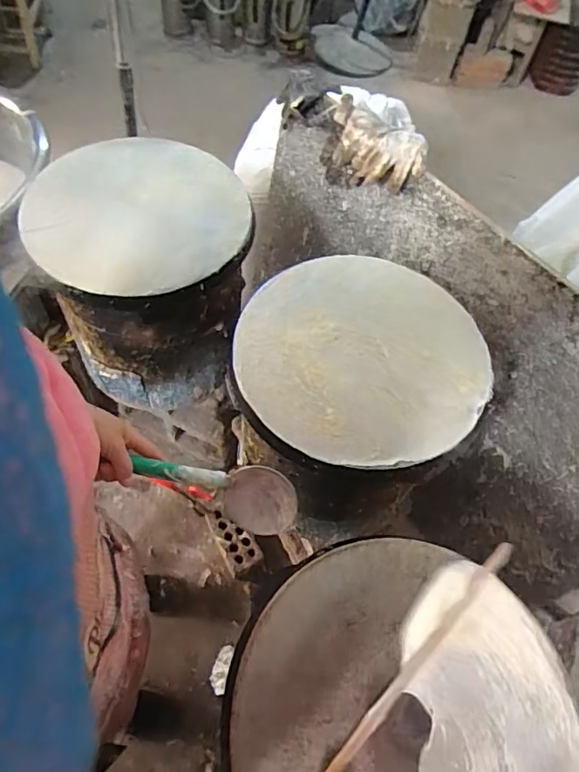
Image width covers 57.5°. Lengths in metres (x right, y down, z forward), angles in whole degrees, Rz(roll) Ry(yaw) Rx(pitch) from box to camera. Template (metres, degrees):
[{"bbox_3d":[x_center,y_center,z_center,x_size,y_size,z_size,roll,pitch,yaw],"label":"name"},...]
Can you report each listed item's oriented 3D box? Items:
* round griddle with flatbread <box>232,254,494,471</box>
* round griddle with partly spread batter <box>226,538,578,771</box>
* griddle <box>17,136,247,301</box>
[{"bbox_3d":[0.114,-0.057,0.798,0.382,0.018,0.361,2,59,-3],"label":"round griddle with flatbread"},{"bbox_3d":[0.132,0.355,0.561,0.354,0.036,0.364,2,59,-3],"label":"round griddle with partly spread batter"},{"bbox_3d":[-0.259,-0.310,0.924,0.361,0.026,0.380,2,59,-3],"label":"griddle"}]

